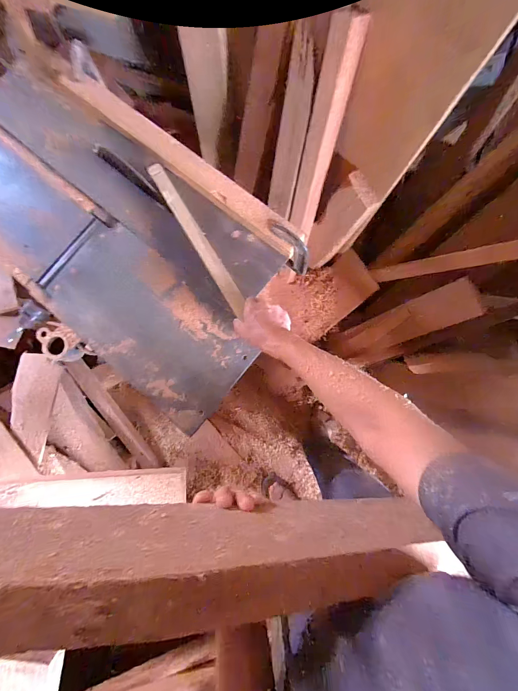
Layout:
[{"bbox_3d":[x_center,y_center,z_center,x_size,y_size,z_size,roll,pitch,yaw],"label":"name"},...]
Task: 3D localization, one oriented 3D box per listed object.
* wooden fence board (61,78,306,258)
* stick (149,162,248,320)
[{"bbox_3d":[-0.196,-0.438,0.683,0.740,0.035,0.070,40,88,9],"label":"wooden fence board"},{"bbox_3d":[-0.135,-0.234,0.634,0.033,0.021,0.384,-31,83,1],"label":"stick"}]

